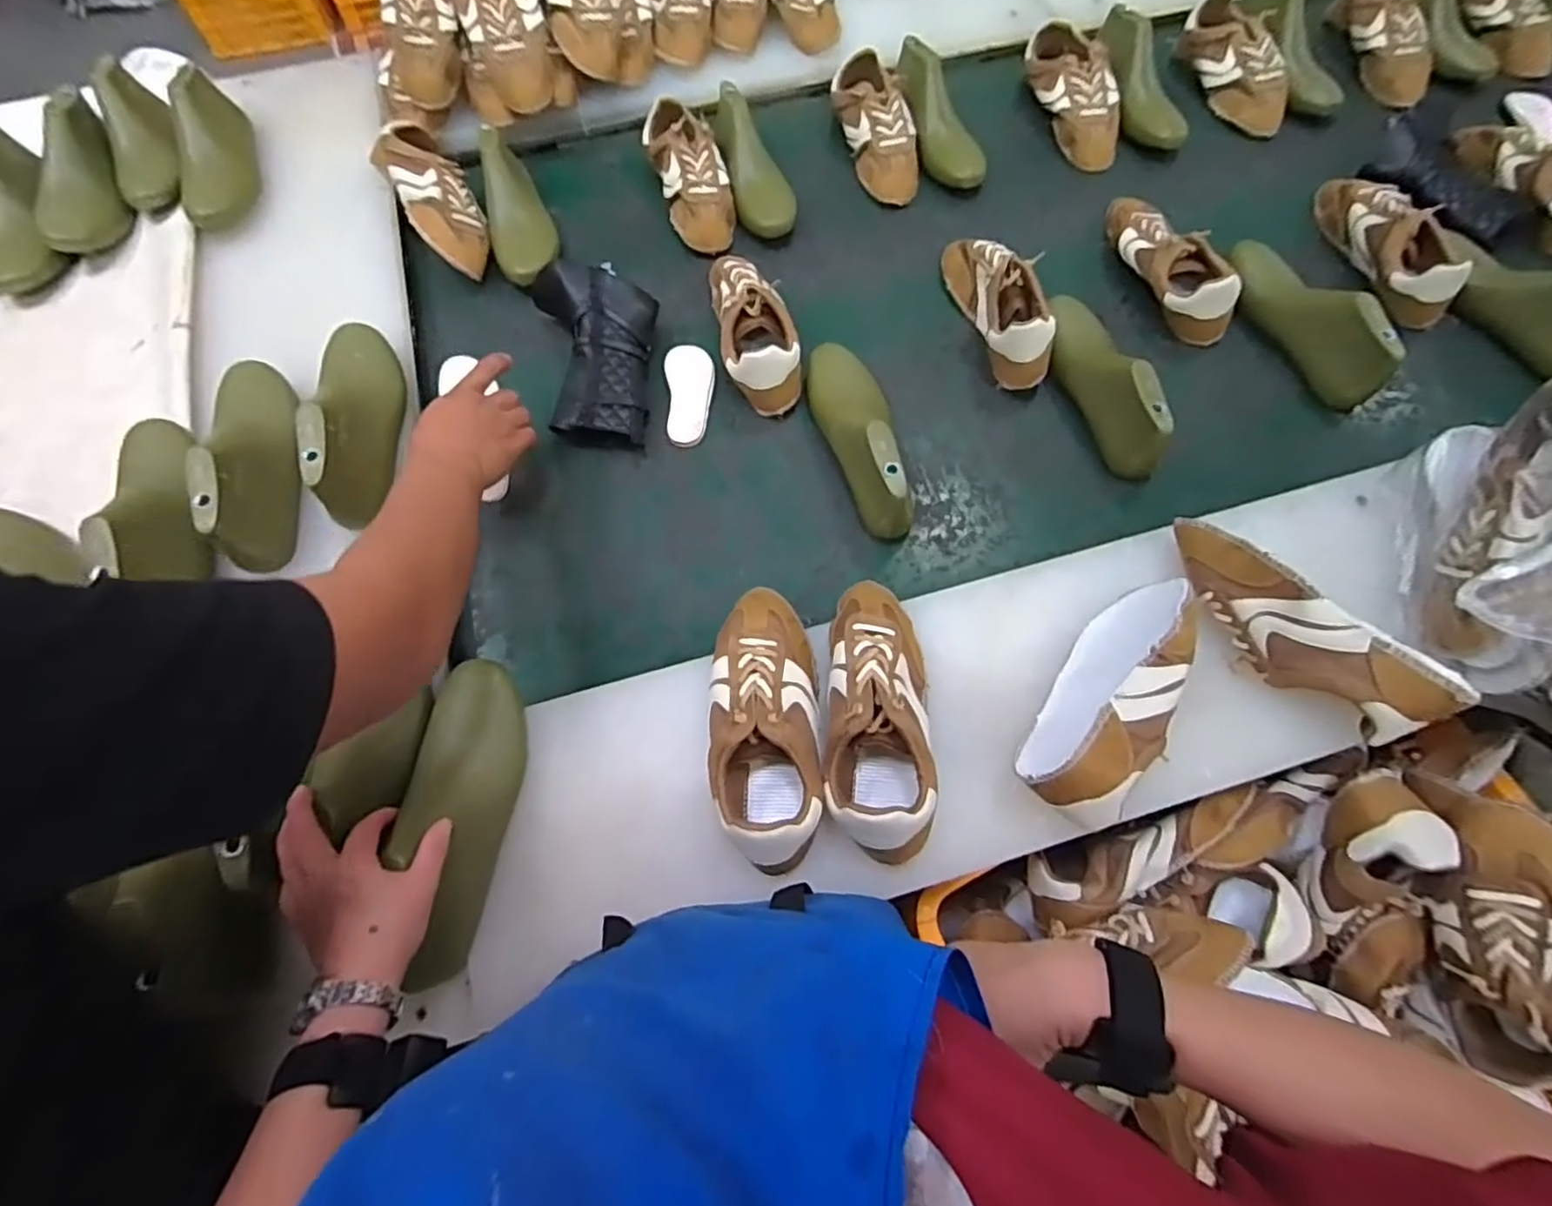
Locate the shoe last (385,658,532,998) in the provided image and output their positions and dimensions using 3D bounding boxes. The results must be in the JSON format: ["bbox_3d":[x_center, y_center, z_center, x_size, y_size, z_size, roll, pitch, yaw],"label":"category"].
[{"bbox_3d":[-0.255,0.162,0.526,0.075,0.076,0.245,-3,68,1],"label":"shoe last"}]

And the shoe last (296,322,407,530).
[{"bbox_3d":[-0.433,-0.201,0.681,0.076,0.086,0.250,-17,69,-5],"label":"shoe last"}]

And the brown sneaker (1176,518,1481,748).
[{"bbox_3d":[0.447,0.021,0.577,0.241,0.067,0.071,41,75,16],"label":"brown sneaker"}]

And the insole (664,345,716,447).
[{"bbox_3d":[-0.102,-0.250,0.793,0.058,0.012,0.137,-5,76,1],"label":"insole"}]

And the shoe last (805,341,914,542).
[{"bbox_3d":[0.095,-0.187,0.721,0.067,0.088,0.238,-18,69,-6],"label":"shoe last"}]

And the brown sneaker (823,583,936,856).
[{"bbox_3d":[0.086,0.085,0.559,0.088,0.075,0.241,4,68,3],"label":"brown sneaker"}]

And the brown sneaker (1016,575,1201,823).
[{"bbox_3d":[0.285,0.072,0.554,0.085,0.091,0.240,34,73,14],"label":"brown sneaker"}]

